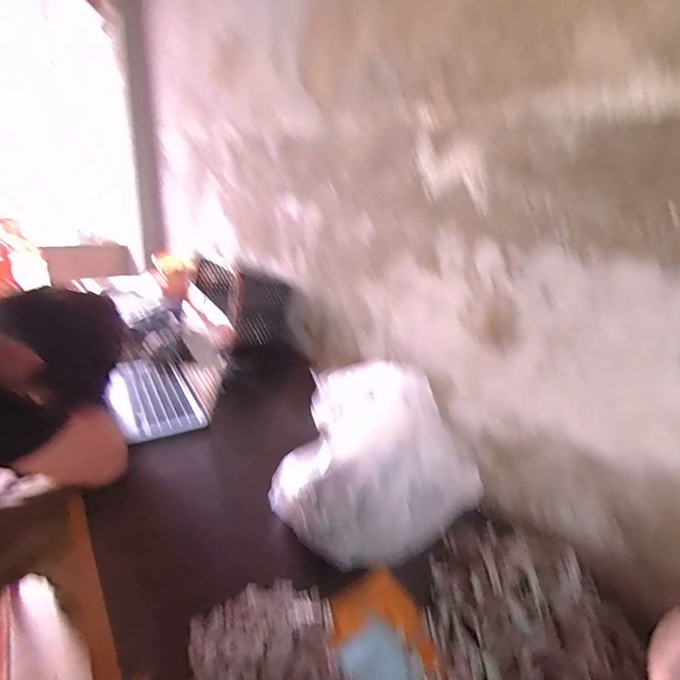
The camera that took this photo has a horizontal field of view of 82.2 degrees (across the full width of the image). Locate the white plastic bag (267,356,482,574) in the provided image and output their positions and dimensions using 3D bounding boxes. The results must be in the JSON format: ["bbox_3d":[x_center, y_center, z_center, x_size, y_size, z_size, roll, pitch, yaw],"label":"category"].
[{"bbox_3d":[0.047,0.173,0.581,0.262,0.193,0.233,-13,29,-39],"label":"white plastic bag"}]

